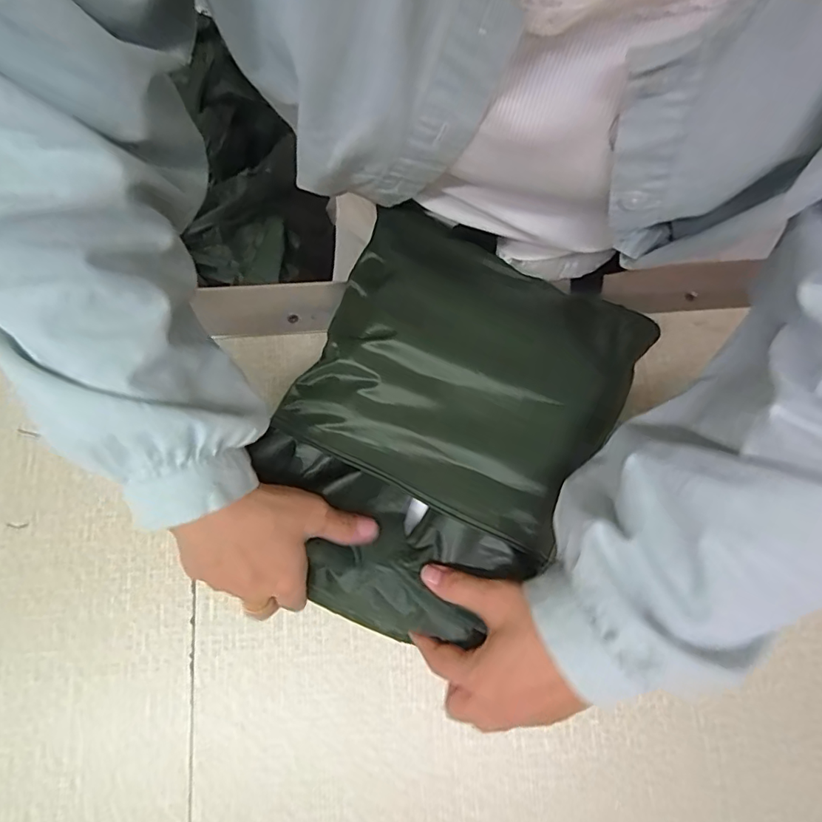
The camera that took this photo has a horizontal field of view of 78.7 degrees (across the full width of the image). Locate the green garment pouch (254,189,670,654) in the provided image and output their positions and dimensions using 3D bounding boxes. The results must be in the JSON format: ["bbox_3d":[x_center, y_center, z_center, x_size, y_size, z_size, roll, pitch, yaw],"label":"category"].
[{"bbox_3d":[0.027,0.009,0.358,0.214,0.067,0.293,25,79,4],"label":"green garment pouch"}]

